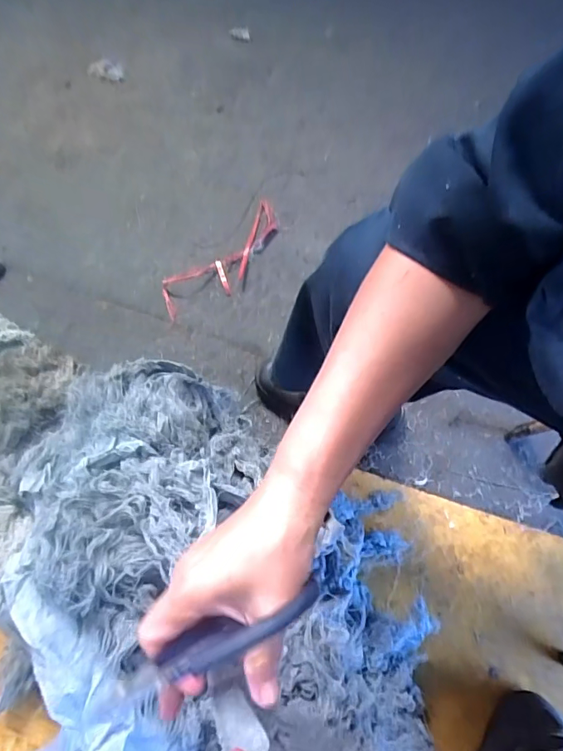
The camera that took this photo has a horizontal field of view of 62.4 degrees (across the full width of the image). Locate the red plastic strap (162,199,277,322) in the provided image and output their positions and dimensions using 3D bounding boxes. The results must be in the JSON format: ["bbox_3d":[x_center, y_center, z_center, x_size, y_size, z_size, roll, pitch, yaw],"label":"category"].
[{"bbox_3d":[-0.113,-0.235,0.959,0.318,0.030,0.112,-41,62,-11],"label":"red plastic strap"}]

